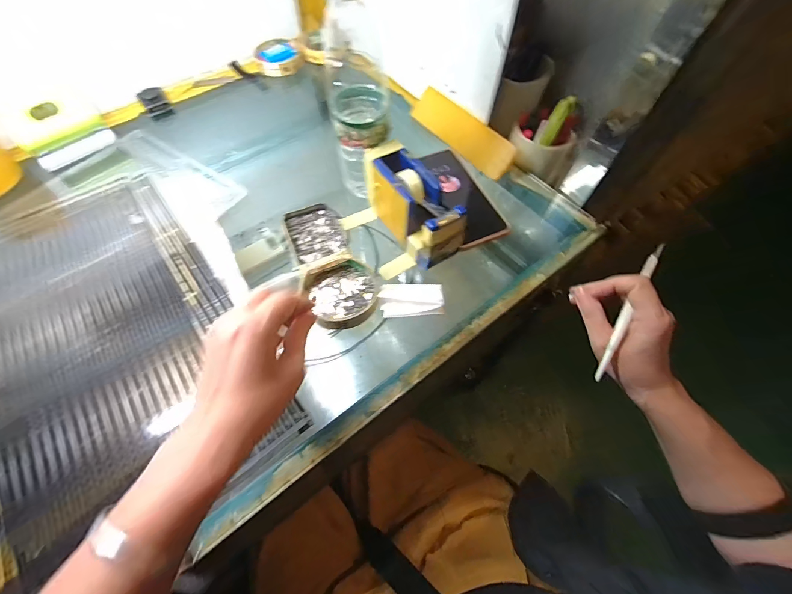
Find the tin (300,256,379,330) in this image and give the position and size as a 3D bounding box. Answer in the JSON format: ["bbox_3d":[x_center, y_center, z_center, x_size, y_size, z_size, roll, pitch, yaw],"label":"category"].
[{"bbox_3d":[-0.055,-0.005,0.371,0.079,0.018,0.082,0,61,0],"label":"tin"}]

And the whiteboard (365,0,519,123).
[{"bbox_3d":[-0.001,-0.434,0.501,0.020,0.191,0.453,-29,66,-16],"label":"whiteboard"}]

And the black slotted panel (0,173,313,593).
[{"bbox_3d":[-0.327,0.040,0.353,0.278,0.005,0.447,-35,68,-18],"label":"black slotted panel"}]

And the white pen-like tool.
[{"bbox_3d":[0.225,0.013,0.324,0.008,0.012,0.153,28,83,13],"label":"white pen-like tool"}]

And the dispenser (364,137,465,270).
[{"bbox_3d":[0.018,-0.102,0.381,0.052,0.069,0.139,-29,65,-14],"label":"dispenser"}]

